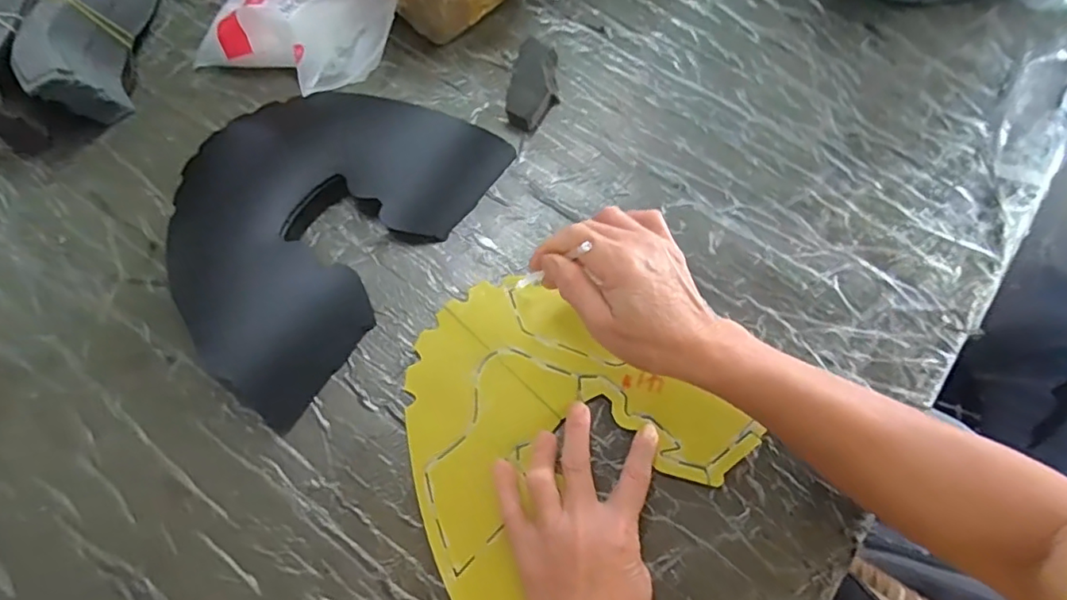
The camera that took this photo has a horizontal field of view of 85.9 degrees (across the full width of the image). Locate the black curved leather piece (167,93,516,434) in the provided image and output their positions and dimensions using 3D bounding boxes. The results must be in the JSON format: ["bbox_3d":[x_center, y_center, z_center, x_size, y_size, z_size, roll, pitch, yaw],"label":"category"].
[{"bbox_3d":[-0.179,-0.070,0.443,0.202,0.023,0.262,34,74,11],"label":"black curved leather piece"}]

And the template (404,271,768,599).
[{"bbox_3d":[0.000,0.094,0.392,0.211,0.010,0.213,-42,75,-14],"label":"template"}]

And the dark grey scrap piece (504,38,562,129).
[{"bbox_3d":[0.002,-0.183,0.488,0.038,0.018,0.081,12,71,4],"label":"dark grey scrap piece"}]

